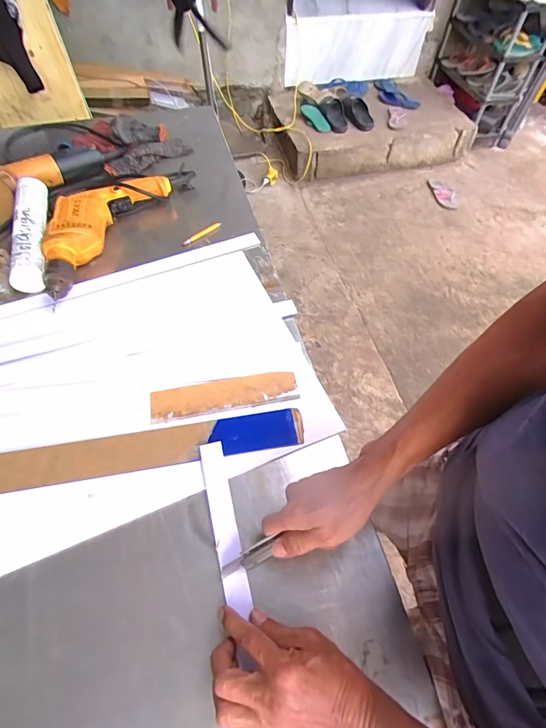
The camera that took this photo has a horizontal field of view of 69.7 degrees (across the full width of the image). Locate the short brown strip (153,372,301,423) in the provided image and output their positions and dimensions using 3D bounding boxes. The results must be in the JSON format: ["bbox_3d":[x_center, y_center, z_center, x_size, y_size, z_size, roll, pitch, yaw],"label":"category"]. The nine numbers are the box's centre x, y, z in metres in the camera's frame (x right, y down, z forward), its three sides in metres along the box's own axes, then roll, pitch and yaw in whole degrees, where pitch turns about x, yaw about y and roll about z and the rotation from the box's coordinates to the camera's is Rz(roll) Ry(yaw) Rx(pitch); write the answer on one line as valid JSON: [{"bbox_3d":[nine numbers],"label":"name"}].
[{"bbox_3d":[-0.066,0.042,0.537,0.196,0.006,0.049,-8,59,-9],"label":"short brown strip"}]

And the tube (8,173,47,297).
[{"bbox_3d":[-0.401,-0.221,0.653,0.052,0.052,0.218,-8,60,-8],"label":"tube"}]

